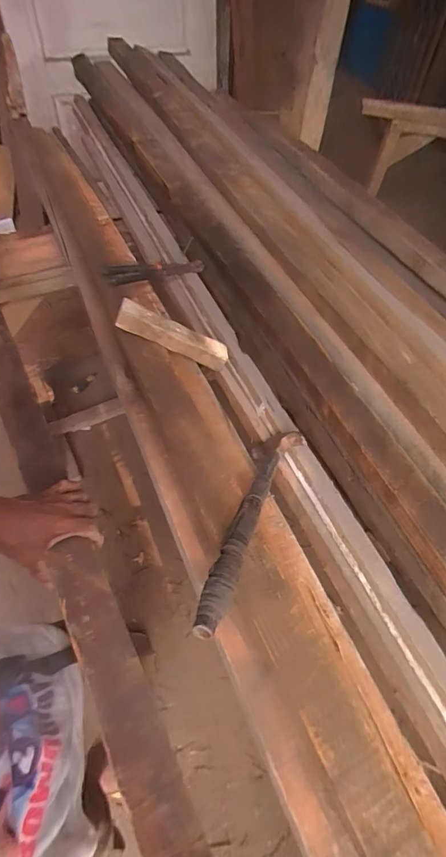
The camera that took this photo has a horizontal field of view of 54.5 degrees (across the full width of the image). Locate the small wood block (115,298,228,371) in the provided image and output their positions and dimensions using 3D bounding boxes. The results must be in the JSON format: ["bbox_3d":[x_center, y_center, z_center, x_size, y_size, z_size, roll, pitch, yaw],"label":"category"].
[{"bbox_3d":[-0.087,-0.165,0.769,0.208,0.034,0.051,21,53,-23],"label":"small wood block"}]

